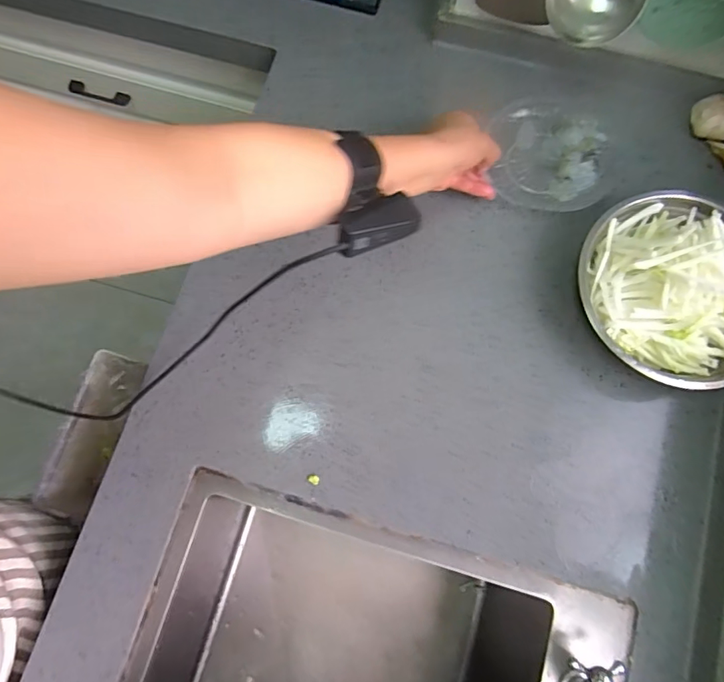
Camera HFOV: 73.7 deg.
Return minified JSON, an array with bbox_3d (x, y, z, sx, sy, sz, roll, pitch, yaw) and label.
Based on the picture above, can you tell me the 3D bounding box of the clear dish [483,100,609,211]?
[{"bbox_3d":[0.208,-0.211,0.539,0.121,0.030,0.136,7,78,1],"label":"clear dish"}]

